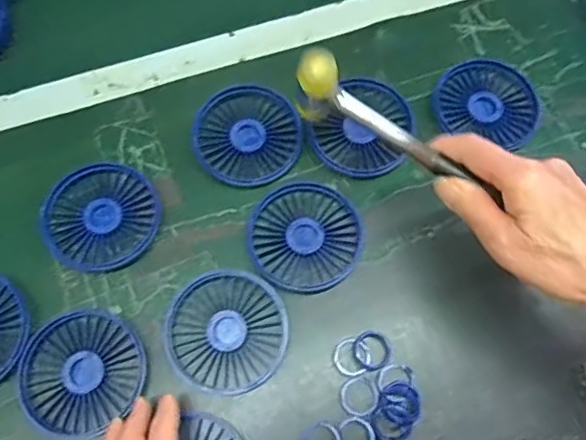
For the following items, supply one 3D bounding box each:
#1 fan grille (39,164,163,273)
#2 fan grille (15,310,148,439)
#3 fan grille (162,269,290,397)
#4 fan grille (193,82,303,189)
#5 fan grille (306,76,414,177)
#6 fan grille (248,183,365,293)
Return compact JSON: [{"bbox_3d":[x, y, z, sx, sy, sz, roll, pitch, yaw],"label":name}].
[{"bbox_3d":[-0.150,-0.004,0.447,0.086,0.013,0.083,-31,72,-12],"label":"fan grille"},{"bbox_3d":[-0.152,0.107,0.408,0.085,0.009,0.084,-39,74,-14],"label":"fan grille"},{"bbox_3d":[-0.049,0.082,0.420,0.087,0.016,0.085,0,69,0],"label":"fan grille"},{"bbox_3d":[-0.037,-0.071,0.474,0.087,0.017,0.086,0,69,0],"label":"fan grille"},{"bbox_3d":[0.060,-0.076,0.475,0.075,0.013,0.085,31,72,11],"label":"fan grille"},{"bbox_3d":[0.010,0.012,0.444,0.086,0.006,0.086,0,69,0],"label":"fan grille"}]

